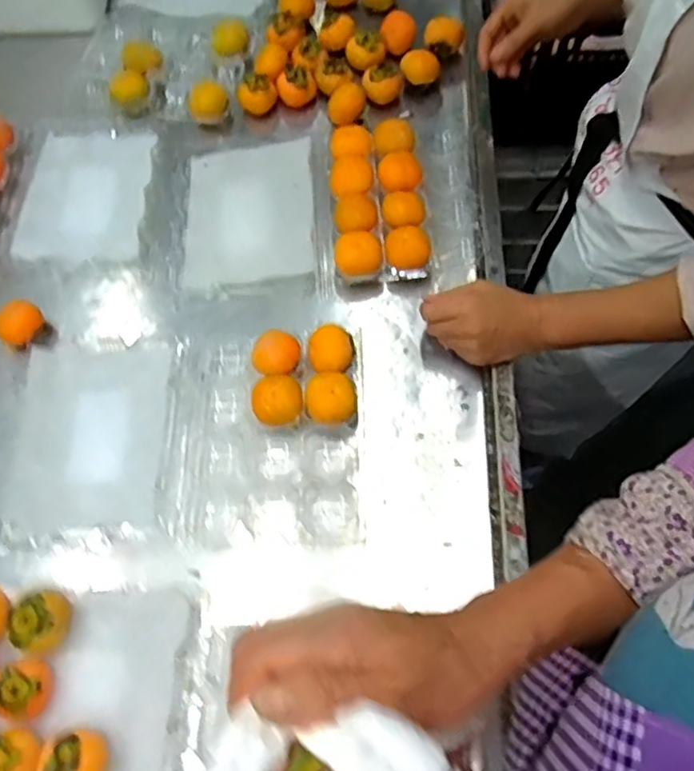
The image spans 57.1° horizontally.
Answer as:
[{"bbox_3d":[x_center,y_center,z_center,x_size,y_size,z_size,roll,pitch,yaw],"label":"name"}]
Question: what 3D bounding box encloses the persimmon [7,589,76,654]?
[{"bbox_3d":[-0.259,0.200,0.541,0.042,0.032,0.048,17,67,11],"label":"persimmon"}]

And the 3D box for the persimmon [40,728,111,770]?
[{"bbox_3d":[-0.210,0.294,0.496,0.042,0.034,0.046,-1,64,3],"label":"persimmon"}]

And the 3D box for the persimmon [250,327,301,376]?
[{"bbox_3d":[-0.070,-0.028,0.644,0.047,0.034,0.048,-1,64,3],"label":"persimmon"}]

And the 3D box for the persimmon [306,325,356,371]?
[{"bbox_3d":[-0.015,-0.032,0.639,0.045,0.032,0.046,-1,64,3],"label":"persimmon"}]

